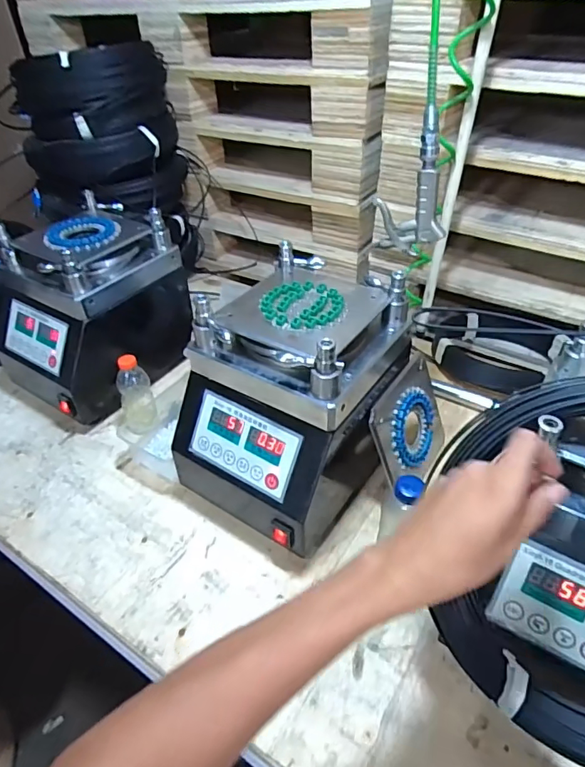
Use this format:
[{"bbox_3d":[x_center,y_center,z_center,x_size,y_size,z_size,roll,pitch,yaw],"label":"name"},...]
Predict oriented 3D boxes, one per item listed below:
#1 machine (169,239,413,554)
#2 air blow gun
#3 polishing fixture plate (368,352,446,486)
[{"bbox_3d":[0.001,0.022,0.675,0.221,0.281,0.276,27,48,30],"label":"machine"},{"bbox_3d":[0.148,-0.248,0.617,0.100,0.170,0.020,14,43,18],"label":"air blow gun"},{"bbox_3d":[0.176,0.061,0.705,0.013,0.158,0.169,-2,35,44],"label":"polishing fixture plate"}]

